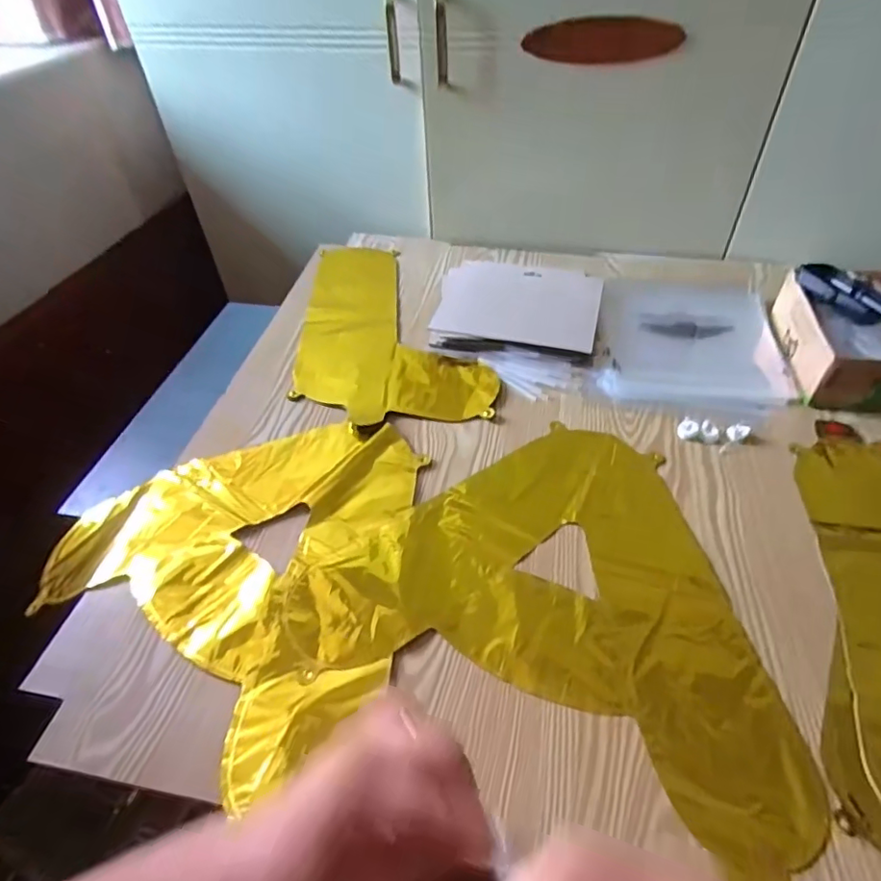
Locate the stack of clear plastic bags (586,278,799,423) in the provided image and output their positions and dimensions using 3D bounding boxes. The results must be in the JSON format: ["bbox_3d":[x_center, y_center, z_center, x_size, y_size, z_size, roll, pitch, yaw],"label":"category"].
[{"bbox_3d":[0.309,-0.128,0.682,0.215,0.017,0.254,11,48,13],"label":"stack of clear plastic bags"}]

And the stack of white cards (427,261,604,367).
[{"bbox_3d":[0.099,-0.174,0.710,0.203,0.027,0.169,8,47,11],"label":"stack of white cards"}]

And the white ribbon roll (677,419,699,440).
[{"bbox_3d":[0.263,-0.012,0.579,0.020,0.008,0.026,23,52,23],"label":"white ribbon roll"}]

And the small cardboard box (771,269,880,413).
[{"bbox_3d":[0.473,-0.116,0.622,0.129,0.071,0.189,6,47,9],"label":"small cardboard box"}]

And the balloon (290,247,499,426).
[{"bbox_3d":[-0.069,-0.165,0.740,0.231,0.010,0.396,-5,46,-2],"label":"balloon"}]

